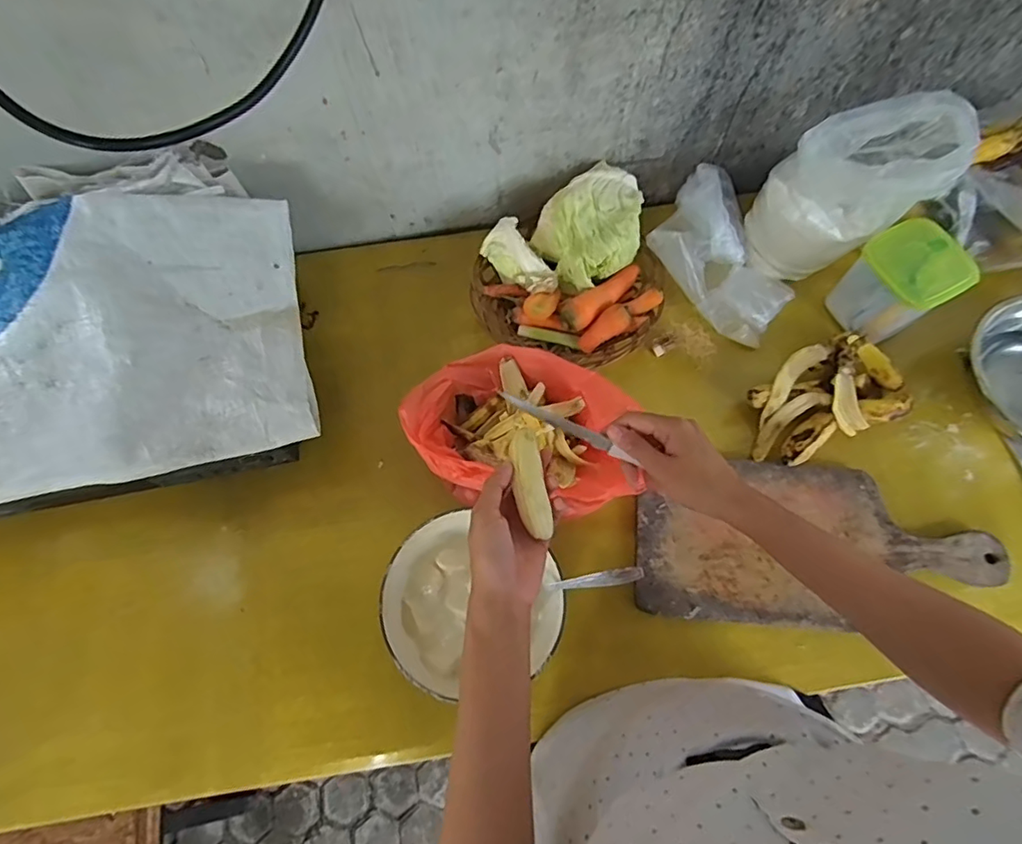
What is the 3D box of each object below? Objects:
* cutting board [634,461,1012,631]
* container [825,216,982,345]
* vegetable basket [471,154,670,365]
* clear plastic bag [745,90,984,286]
[{"bbox_3d":[0.314,0.125,0.573,0.362,0.010,0.163,2,72,2],"label":"cutting board"},{"bbox_3d":[0.435,-0.156,0.625,0.088,0.099,0.094,-26,74,-7],"label":"container"},{"bbox_3d":[0.075,-0.184,0.656,0.213,0.091,0.217,0,72,1],"label":"vegetable basket"},{"bbox_3d":[0.360,-0.247,0.604,0.132,0.202,0.093,1,72,2],"label":"clear plastic bag"}]

